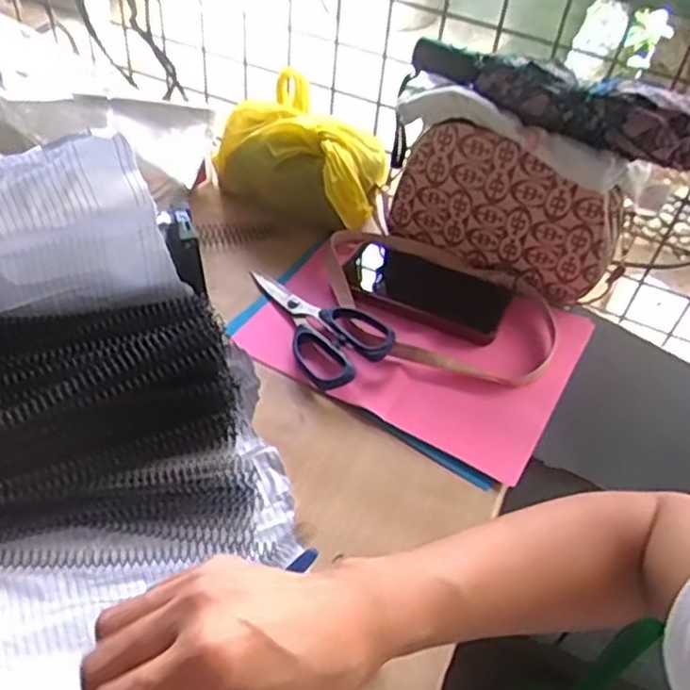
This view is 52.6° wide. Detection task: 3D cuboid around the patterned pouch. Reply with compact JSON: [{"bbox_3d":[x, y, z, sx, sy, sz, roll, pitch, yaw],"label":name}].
[{"bbox_3d":[0.151,-0.132,0.655,0.215,0.132,0.041,18,48,10],"label":"patterned pouch"}]

